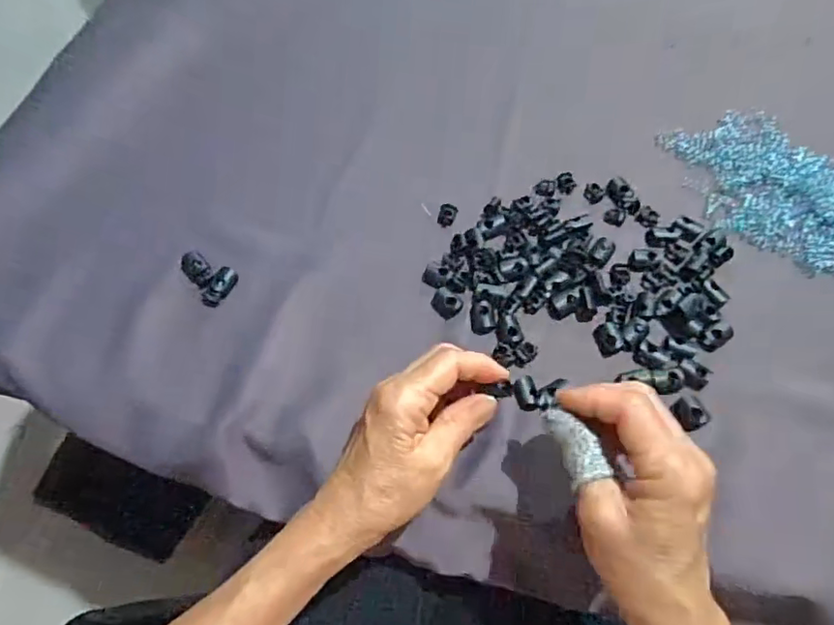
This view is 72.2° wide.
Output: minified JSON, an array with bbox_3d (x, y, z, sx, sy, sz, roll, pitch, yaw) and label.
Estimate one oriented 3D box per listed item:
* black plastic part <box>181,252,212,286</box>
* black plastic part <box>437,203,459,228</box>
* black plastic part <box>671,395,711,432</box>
[{"bbox_3d":[-0.156,-0.031,0.404,0.016,0.006,0.031,-39,70,-17],"label":"black plastic part"},{"bbox_3d":[0.023,-0.073,0.427,0.014,0.006,0.020,9,63,5],"label":"black plastic part"},{"bbox_3d":[0.171,0.062,0.356,0.015,0.011,0.021,-23,66,-10],"label":"black plastic part"}]

